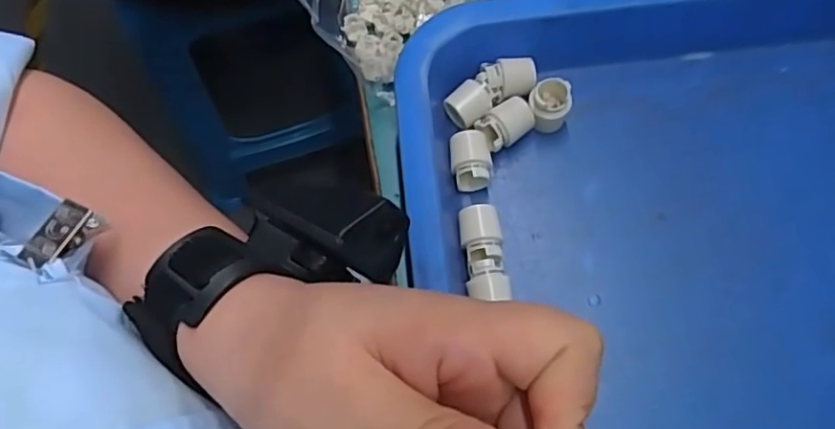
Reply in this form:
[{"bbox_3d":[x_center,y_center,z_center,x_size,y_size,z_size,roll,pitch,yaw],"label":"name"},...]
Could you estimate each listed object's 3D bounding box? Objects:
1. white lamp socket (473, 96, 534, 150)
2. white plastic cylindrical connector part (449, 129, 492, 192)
[{"bbox_3d":[0.046,-0.046,0.323,0.029,0.019,0.019,-35,73,-9],"label":"white lamp socket"},{"bbox_3d":[0.027,-0.028,0.315,0.020,0.019,0.028,-5,71,1],"label":"white plastic cylindrical connector part"}]

